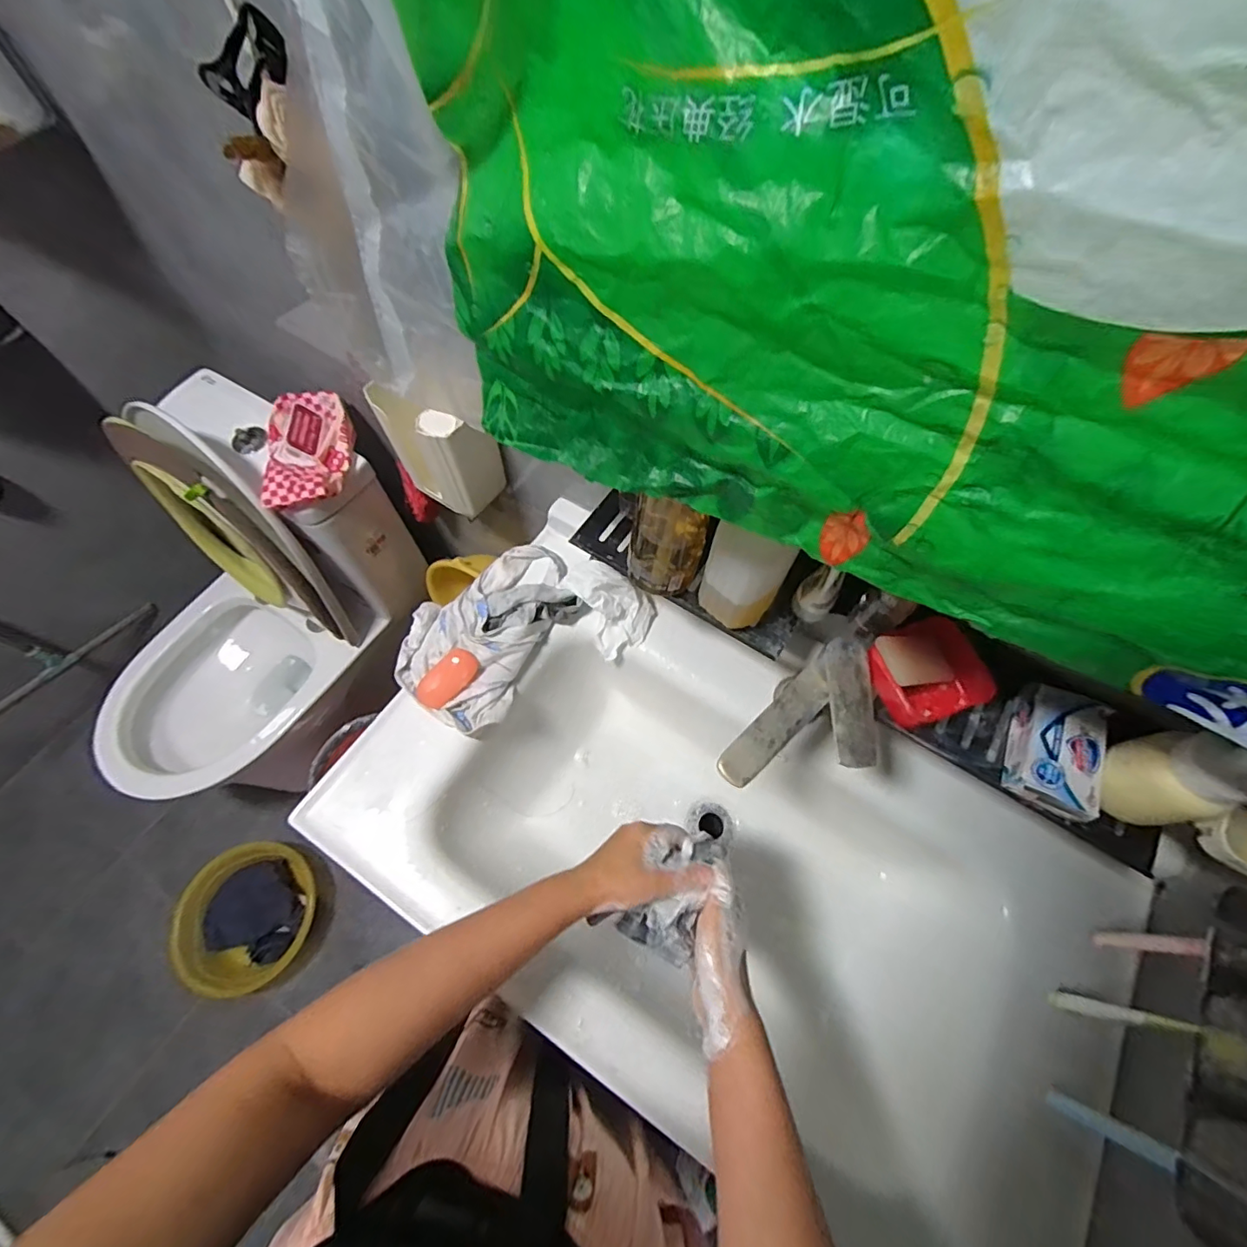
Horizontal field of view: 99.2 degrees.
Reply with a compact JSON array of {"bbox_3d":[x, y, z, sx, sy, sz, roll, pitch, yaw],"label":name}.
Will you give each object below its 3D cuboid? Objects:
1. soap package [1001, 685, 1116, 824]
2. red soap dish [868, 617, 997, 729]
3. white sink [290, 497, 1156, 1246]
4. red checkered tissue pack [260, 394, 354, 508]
[{"bbox_3d":[0.373,0.113,0.455,0.062,0.041,0.100,27,68,11],"label":"soap package"},{"bbox_3d":[0.275,0.046,0.488,0.102,0.039,0.088,-20,67,-10],"label":"red soap dish"},{"bbox_3d":[0.105,0.276,0.624,0.789,0.170,0.449,32,69,13],"label":"white sink"},{"bbox_3d":[-0.493,-0.273,0.828,0.121,0.051,0.195,-5,66,-3],"label":"red checkered tissue pack"}]

